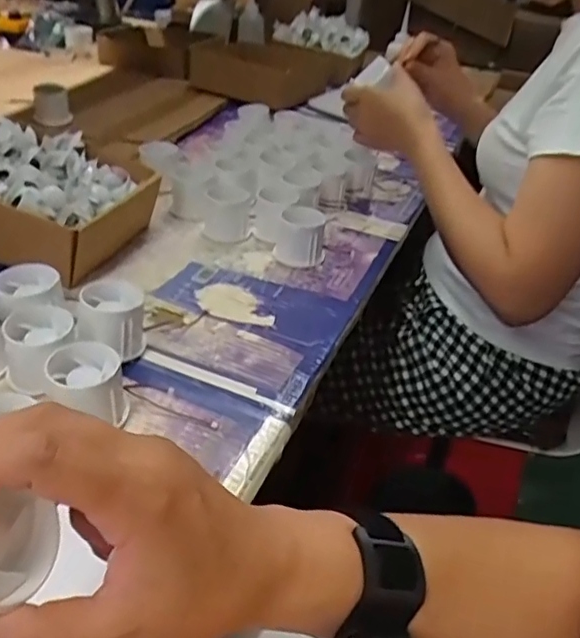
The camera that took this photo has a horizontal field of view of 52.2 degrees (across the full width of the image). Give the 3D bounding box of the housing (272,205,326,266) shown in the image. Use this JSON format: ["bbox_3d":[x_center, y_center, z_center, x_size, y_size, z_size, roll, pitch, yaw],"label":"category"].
[{"bbox_3d":[0.012,-0.094,0.668,0.054,0.051,0.055,4,35,-3],"label":"housing"}]

